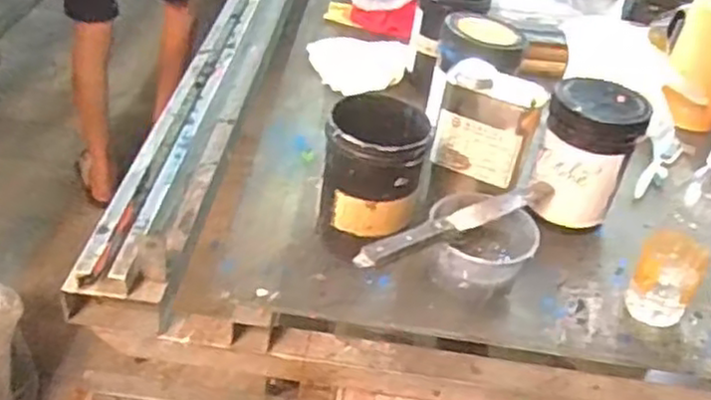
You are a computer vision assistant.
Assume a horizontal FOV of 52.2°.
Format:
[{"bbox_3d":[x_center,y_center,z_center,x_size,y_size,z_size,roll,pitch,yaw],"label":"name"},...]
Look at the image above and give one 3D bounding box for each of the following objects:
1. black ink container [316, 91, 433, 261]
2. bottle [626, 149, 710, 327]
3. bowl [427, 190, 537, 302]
[{"bbox_3d":[0.016,-0.016,0.798,0.104,0.159,0.102,2,38,-7],"label":"black ink container"},{"bbox_3d":[0.346,0.037,0.758,0.067,0.212,0.063,27,42,24],"label":"bottle"},{"bbox_3d":[0.139,0.054,0.804,0.114,0.076,0.105,5,38,-4],"label":"bowl"}]

